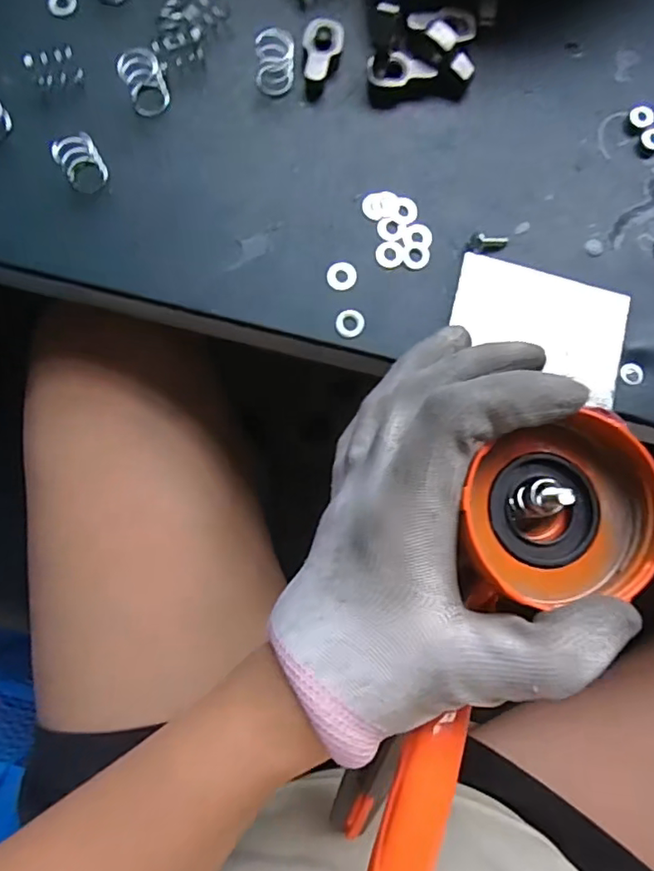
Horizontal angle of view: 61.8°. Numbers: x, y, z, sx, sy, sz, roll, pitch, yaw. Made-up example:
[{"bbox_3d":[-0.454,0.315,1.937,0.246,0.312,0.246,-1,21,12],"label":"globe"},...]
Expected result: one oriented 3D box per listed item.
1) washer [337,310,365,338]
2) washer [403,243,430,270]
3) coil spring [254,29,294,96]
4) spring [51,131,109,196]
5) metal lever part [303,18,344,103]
[{"bbox_3d":[0.010,-0.048,0.233,0.012,0.004,0.012,0,84,-2],"label":"washer"},{"bbox_3d":[0.039,-0.079,0.238,0.011,0.004,0.012,0,84,-2],"label":"washer"},{"bbox_3d":[-0.023,-0.163,0.238,0.016,0.021,0.013,3,84,-2],"label":"coil spring"},{"bbox_3d":[-0.101,-0.112,0.227,0.017,0.020,0.014,-32,86,-5],"label":"spring"},{"bbox_3d":[-0.002,-0.170,0.246,0.017,0.009,0.033,3,84,-2],"label":"metal lever part"}]

